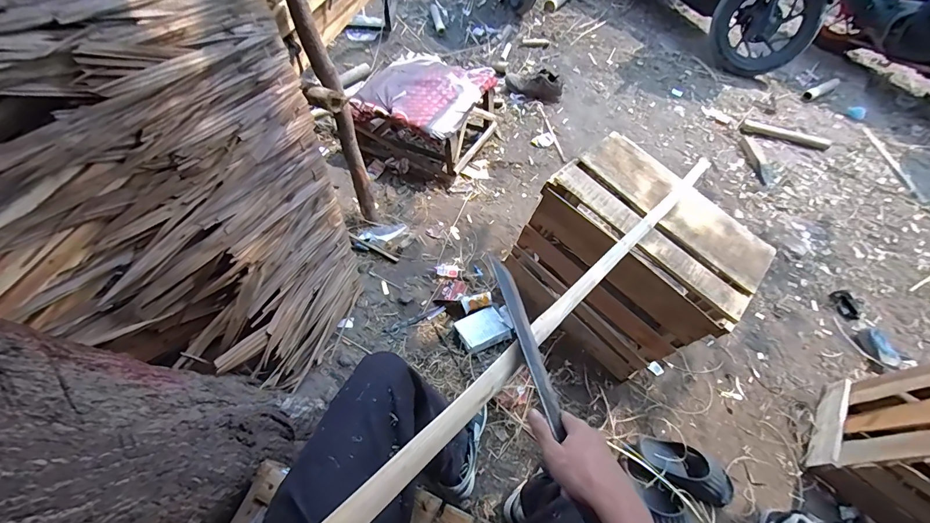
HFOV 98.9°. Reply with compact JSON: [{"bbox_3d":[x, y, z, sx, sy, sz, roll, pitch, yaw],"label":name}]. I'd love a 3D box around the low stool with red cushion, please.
[{"bbox_3d":[-0.158,-0.614,1.660,0.469,0.277,0.460,20,61,10],"label":"low stool with red cushion"}]

